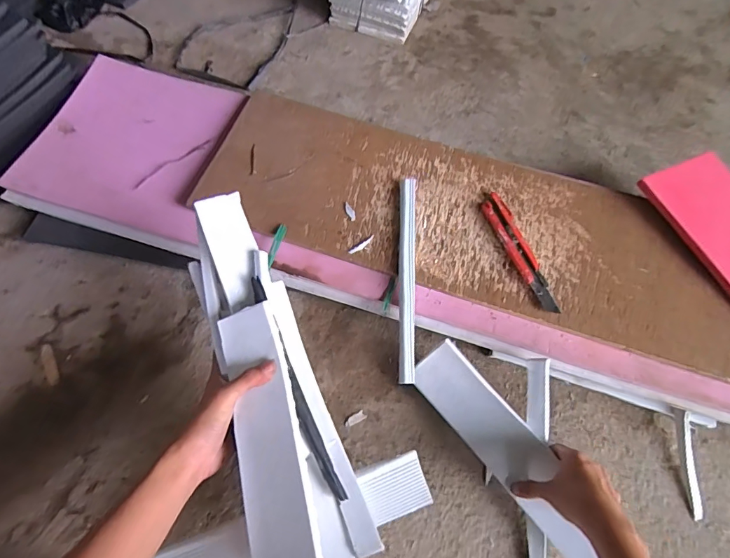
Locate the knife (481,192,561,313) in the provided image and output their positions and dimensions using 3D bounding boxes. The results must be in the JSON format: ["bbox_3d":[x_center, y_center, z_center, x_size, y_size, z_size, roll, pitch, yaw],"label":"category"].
[{"bbox_3d":[0.194,-0.038,0.564,0.031,0.014,0.178,-15,65,-8],"label":"knife"}]

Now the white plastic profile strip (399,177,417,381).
[{"bbox_3d":[0.054,-0.010,0.547,0.020,0.016,0.270,3,64,1],"label":"white plastic profile strip"}]

